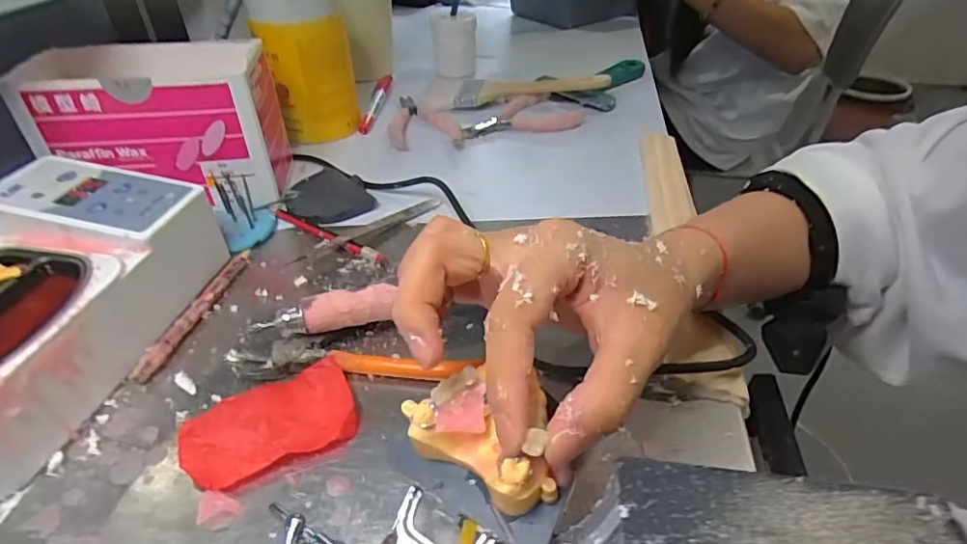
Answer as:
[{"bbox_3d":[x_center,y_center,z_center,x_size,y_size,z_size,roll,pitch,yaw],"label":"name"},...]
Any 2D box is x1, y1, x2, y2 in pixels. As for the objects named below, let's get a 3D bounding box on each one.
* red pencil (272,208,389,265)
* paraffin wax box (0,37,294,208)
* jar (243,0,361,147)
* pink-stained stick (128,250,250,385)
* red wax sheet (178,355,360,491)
[{"bbox_3d":[-0.114,-0.028,0.392,0.110,0.005,0.008,24,45,26],"label":"red pencil"},{"bbox_3d":[-0.239,-0.114,0.418,0.165,0.102,0.089,-4,40,-5],"label":"paraffin wax box"},{"bbox_3d":[-0.165,-0.201,0.505,0.077,0.127,0.079,0,39,0],"label":"jar"},{"bbox_3d":[-0.174,0.022,0.328,0.010,0.009,0.113,7,40,8],"label":"pink-stained stick"},{"bbox_3d":[-0.105,0.075,0.266,0.079,0.008,0.051,-16,42,-19],"label":"red wax sheet"}]

